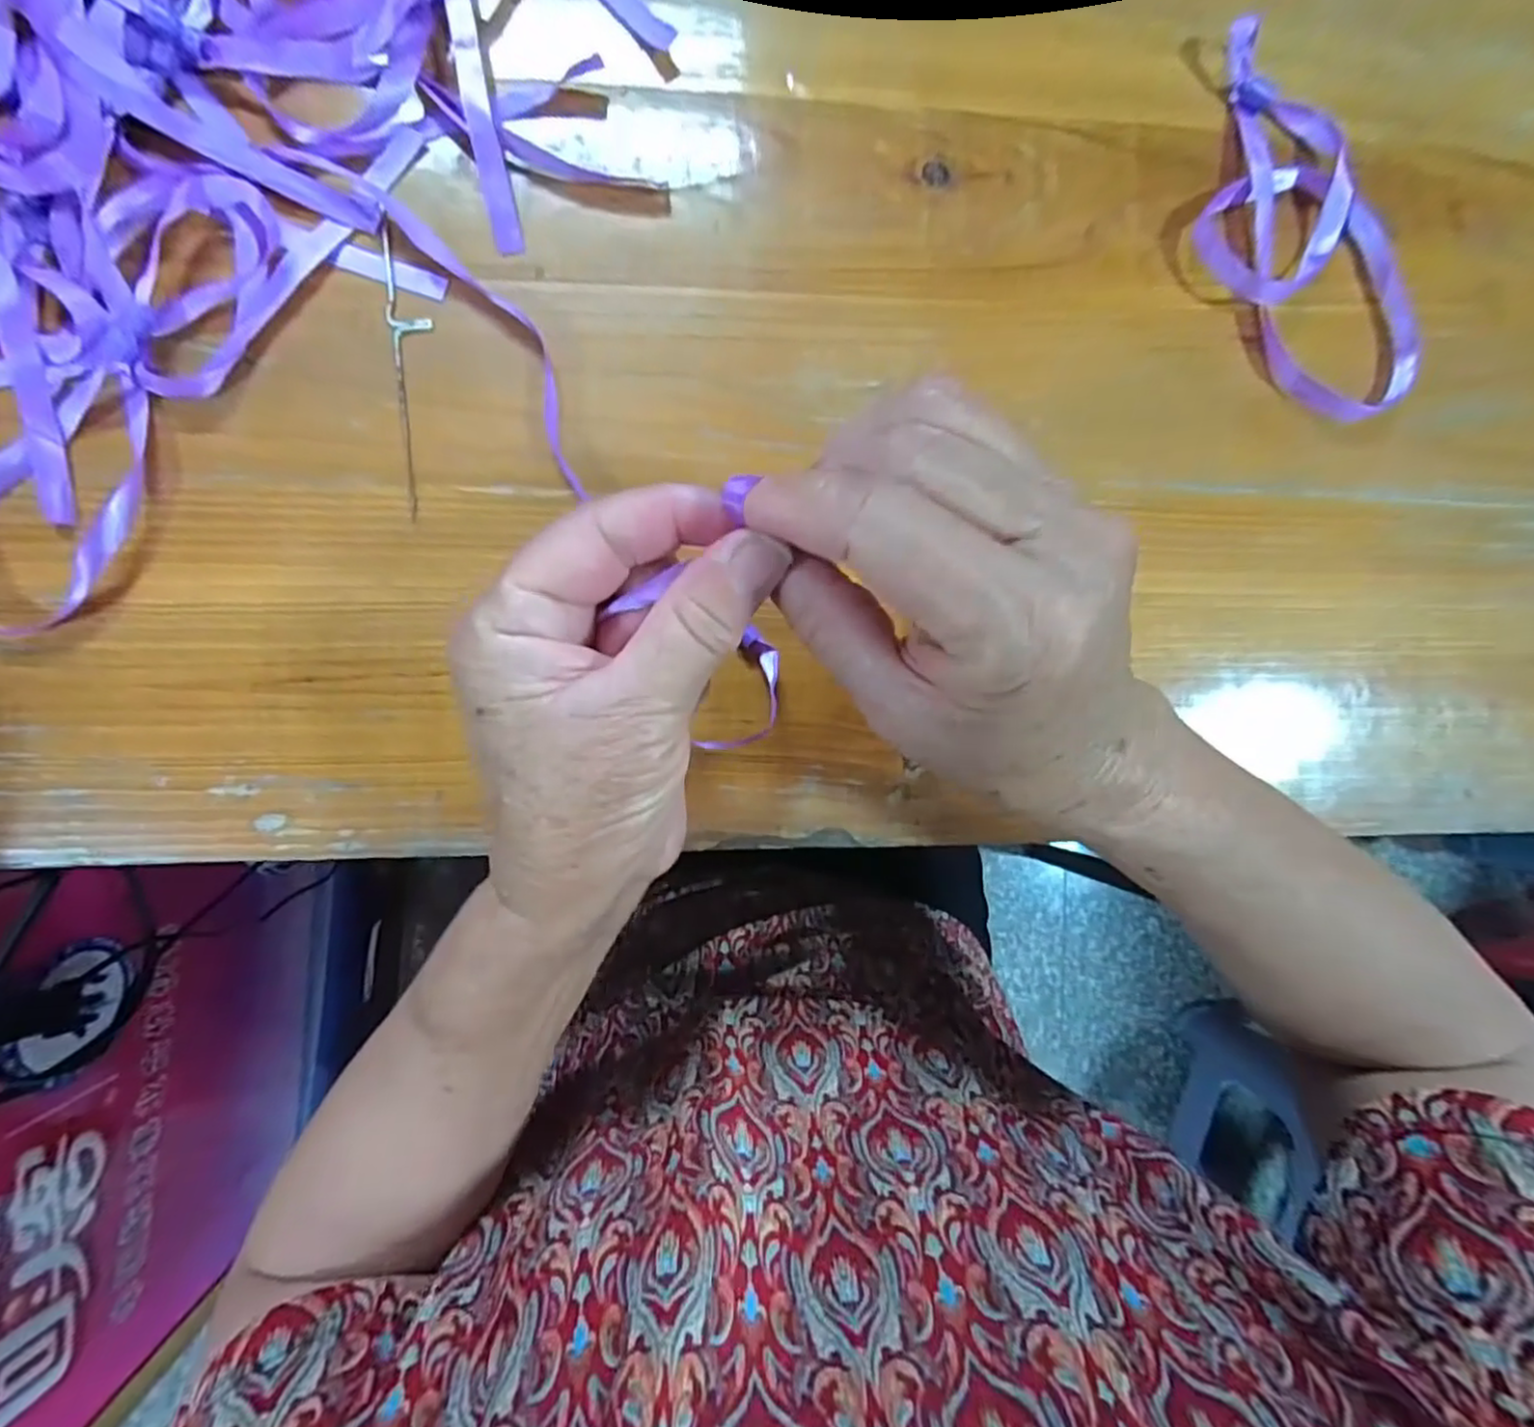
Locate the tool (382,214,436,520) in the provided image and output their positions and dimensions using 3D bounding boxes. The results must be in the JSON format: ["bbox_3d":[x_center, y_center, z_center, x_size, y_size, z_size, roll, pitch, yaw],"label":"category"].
[{"bbox_3d":[-0.136,-0.132,0.264,0.016,0.004,0.114,-7,87,-6],"label":"tool"}]

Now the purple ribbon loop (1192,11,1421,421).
[{"bbox_3d":[0.222,-0.203,0.289,0.072,0.011,0.164,-32,90,-6],"label":"purple ribbon loop"}]

